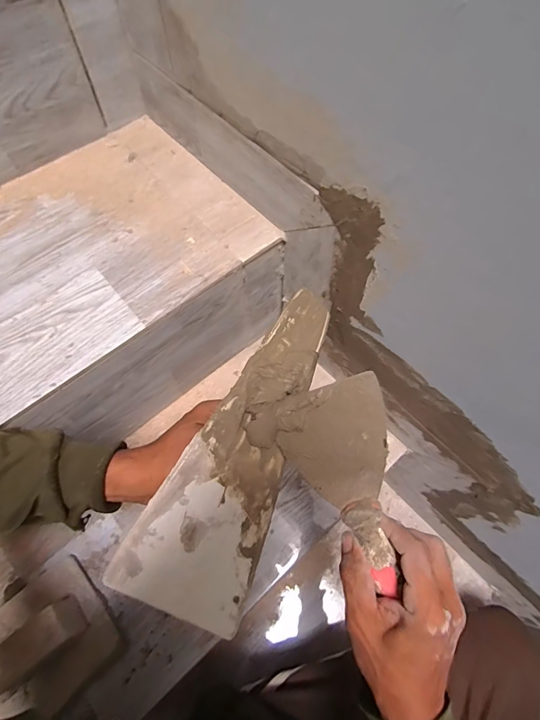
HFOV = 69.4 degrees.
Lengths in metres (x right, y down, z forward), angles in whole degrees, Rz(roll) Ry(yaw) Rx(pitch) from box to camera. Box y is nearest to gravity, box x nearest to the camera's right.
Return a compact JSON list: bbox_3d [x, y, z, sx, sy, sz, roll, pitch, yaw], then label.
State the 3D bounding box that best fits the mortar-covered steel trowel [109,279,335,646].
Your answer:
[{"bbox_3d":[-0.017,0.055,0.333,0.098,0.054,0.288,38,59,-21],"label":"mortar-covered steel trowel"}]

